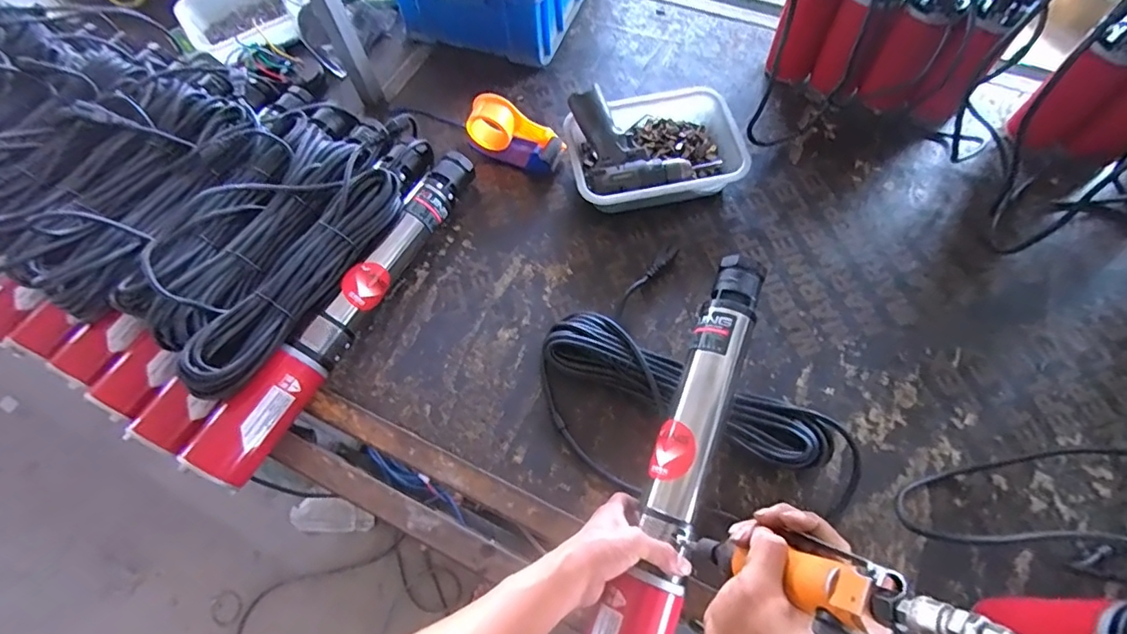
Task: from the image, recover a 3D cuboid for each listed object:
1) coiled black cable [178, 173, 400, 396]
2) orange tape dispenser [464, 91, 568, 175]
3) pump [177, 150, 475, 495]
[{"bbox_3d":[-0.321,-0.054,0.649,0.069,0.054,0.337,24,67,14],"label":"coiled black cable"},{"bbox_3d":[-0.073,-0.280,0.813,0.144,0.079,0.067,19,66,12],"label":"orange tape dispenser"},{"bbox_3d":[-0.272,-0.024,0.700,0.063,0.076,0.523,25,67,15],"label":"pump"}]

